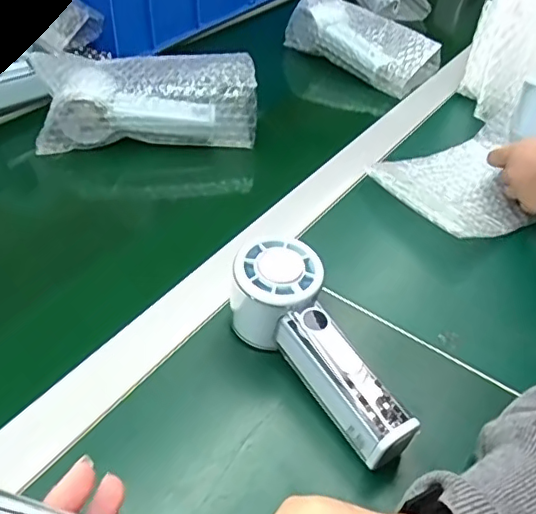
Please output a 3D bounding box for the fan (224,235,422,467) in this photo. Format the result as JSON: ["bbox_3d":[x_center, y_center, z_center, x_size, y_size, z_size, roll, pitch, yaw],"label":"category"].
[{"bbox_3d":[0.028,0.058,0.359,0.054,0.052,0.152,-22,54,-22],"label":"fan"}]

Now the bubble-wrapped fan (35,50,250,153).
[{"bbox_3d":[-0.119,-0.158,0.574,0.207,0.064,0.073,-3,49,-8],"label":"bubble-wrapped fan"}]

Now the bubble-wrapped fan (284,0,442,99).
[{"bbox_3d":[0.124,-0.289,0.759,0.090,0.071,0.207,-33,59,-29],"label":"bubble-wrapped fan"}]

